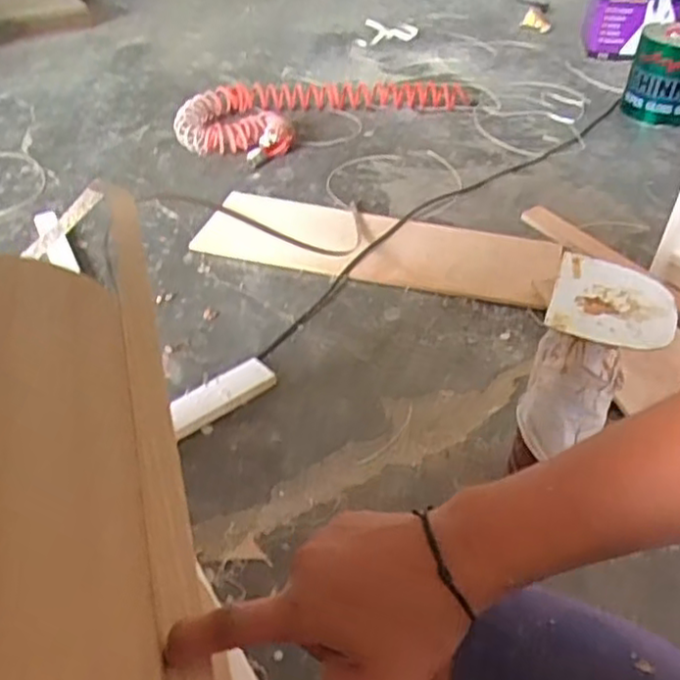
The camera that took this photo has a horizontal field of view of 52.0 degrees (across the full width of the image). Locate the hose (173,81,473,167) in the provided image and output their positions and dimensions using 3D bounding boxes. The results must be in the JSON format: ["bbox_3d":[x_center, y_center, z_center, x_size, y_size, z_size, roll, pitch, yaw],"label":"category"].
[{"bbox_3d":[-0.047,-0.600,1.757,0.735,0.069,0.352,-22,46,-24],"label":"hose"}]

